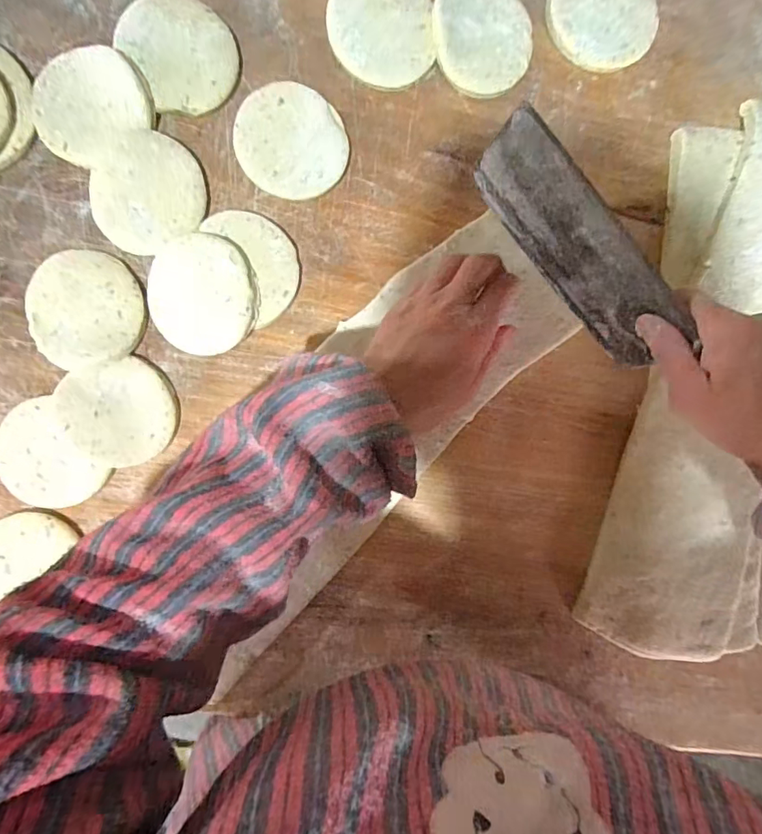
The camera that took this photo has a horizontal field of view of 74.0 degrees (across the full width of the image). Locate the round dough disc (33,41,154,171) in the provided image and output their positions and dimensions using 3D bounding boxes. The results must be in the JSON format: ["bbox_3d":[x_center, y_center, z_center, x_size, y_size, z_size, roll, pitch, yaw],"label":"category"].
[{"bbox_3d":[-0.192,-0.206,0.327,0.072,0.009,0.065,-35,97,-3],"label":"round dough disc"}]

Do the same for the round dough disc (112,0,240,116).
[{"bbox_3d":[-0.133,-0.243,0.340,0.066,0.014,0.074,-34,97,-3],"label":"round dough disc"}]

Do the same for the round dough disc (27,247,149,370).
[{"bbox_3d":[-0.200,-0.075,0.344,0.072,0.016,0.075,0,94,-6],"label":"round dough disc"}]

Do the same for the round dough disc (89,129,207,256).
[{"bbox_3d":[-0.157,-0.149,0.341,0.074,0.018,0.068,0,94,-6],"label":"round dough disc"}]

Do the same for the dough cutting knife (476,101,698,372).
[{"bbox_3d":[0.125,-0.103,0.319,0.010,0.087,0.169,-42,97,-2],"label":"dough cutting knife"}]

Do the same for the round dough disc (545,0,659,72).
[{"bbox_3d":[0.161,-0.290,0.366,0.080,0.014,0.072,-14,95,-5],"label":"round dough disc"}]

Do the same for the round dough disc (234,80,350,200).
[{"bbox_3d":[-0.062,-0.189,0.351,0.075,0.013,0.070,0,94,-6],"label":"round dough disc"}]

